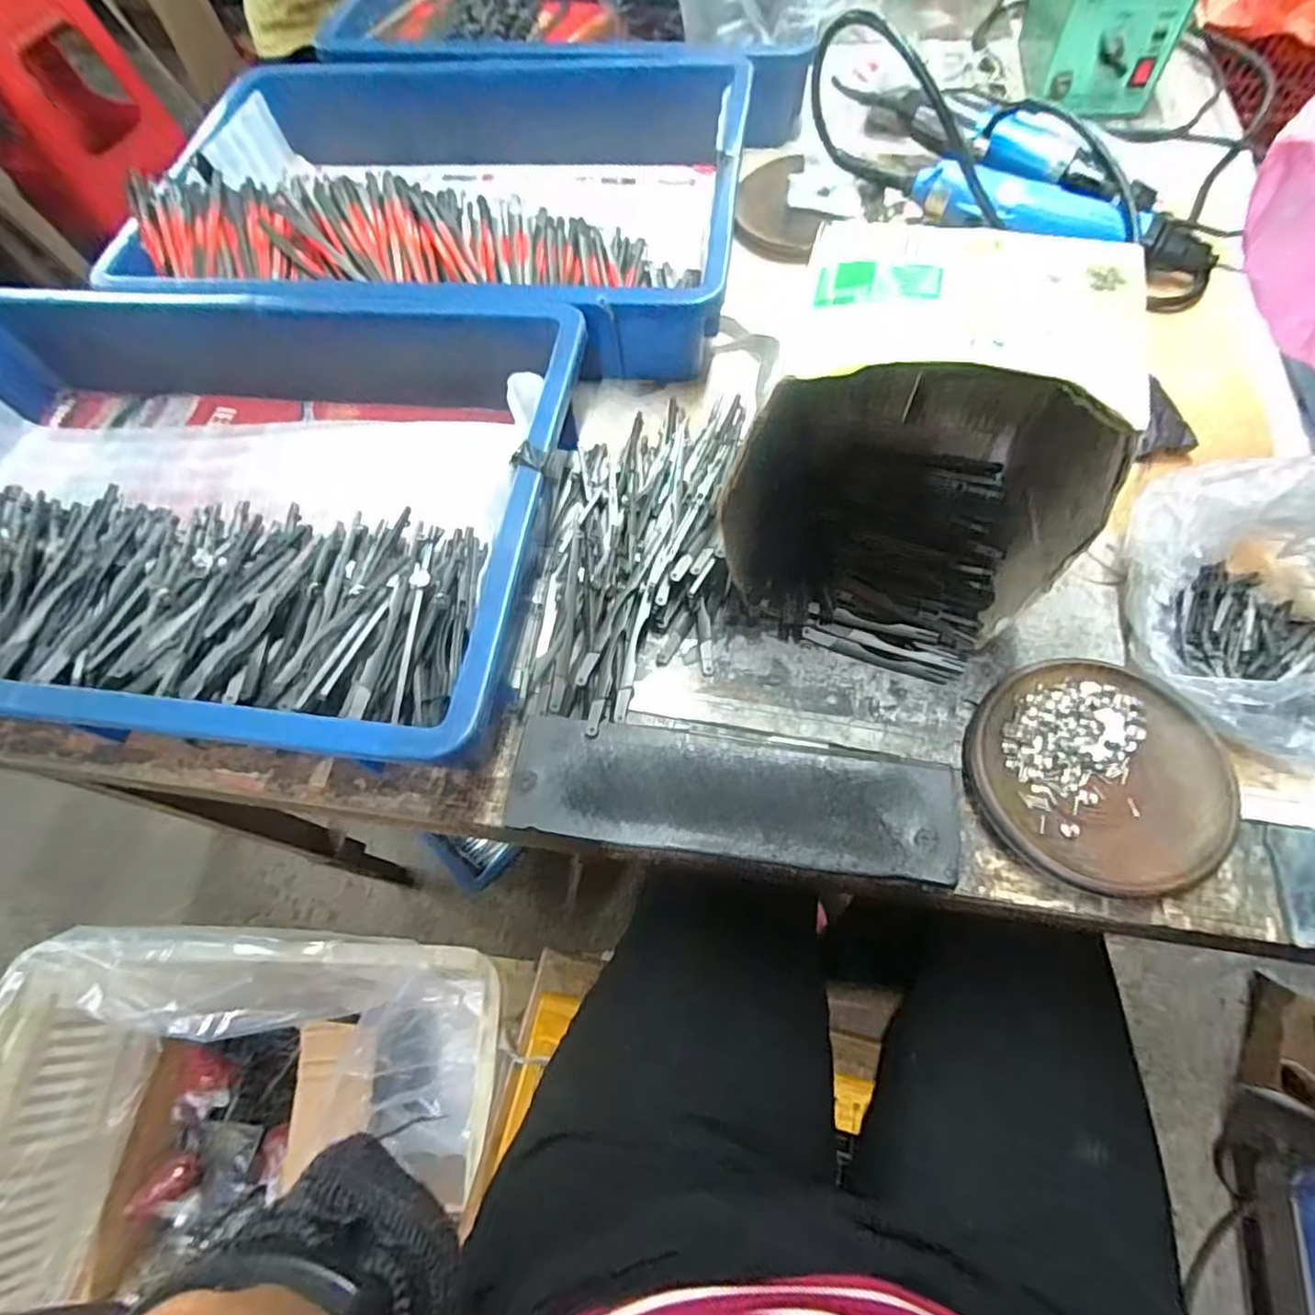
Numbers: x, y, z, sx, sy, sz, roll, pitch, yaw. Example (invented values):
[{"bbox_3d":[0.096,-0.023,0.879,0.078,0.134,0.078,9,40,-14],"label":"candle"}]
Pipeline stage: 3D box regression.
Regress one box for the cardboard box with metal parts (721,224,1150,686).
[{"bbox_3d":[0.117,-0.093,0.302,0.144,0.158,0.116,15,66,11],"label":"cardboard box with metal parts"}]

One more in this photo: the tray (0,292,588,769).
[{"bbox_3d":[-0.257,-0.097,0.379,0.405,0.071,0.302,5,64,6],"label":"tray"}]

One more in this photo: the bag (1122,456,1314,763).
[{"bbox_3d":[0.303,-0.027,0.305,0.117,0.075,0.134,3,64,5],"label":"bag"}]

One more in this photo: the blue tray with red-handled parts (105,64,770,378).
[{"bbox_3d":[-0.142,-0.370,0.506,0.409,0.086,0.339,8,65,7],"label":"blue tray with red-handled parts"}]

